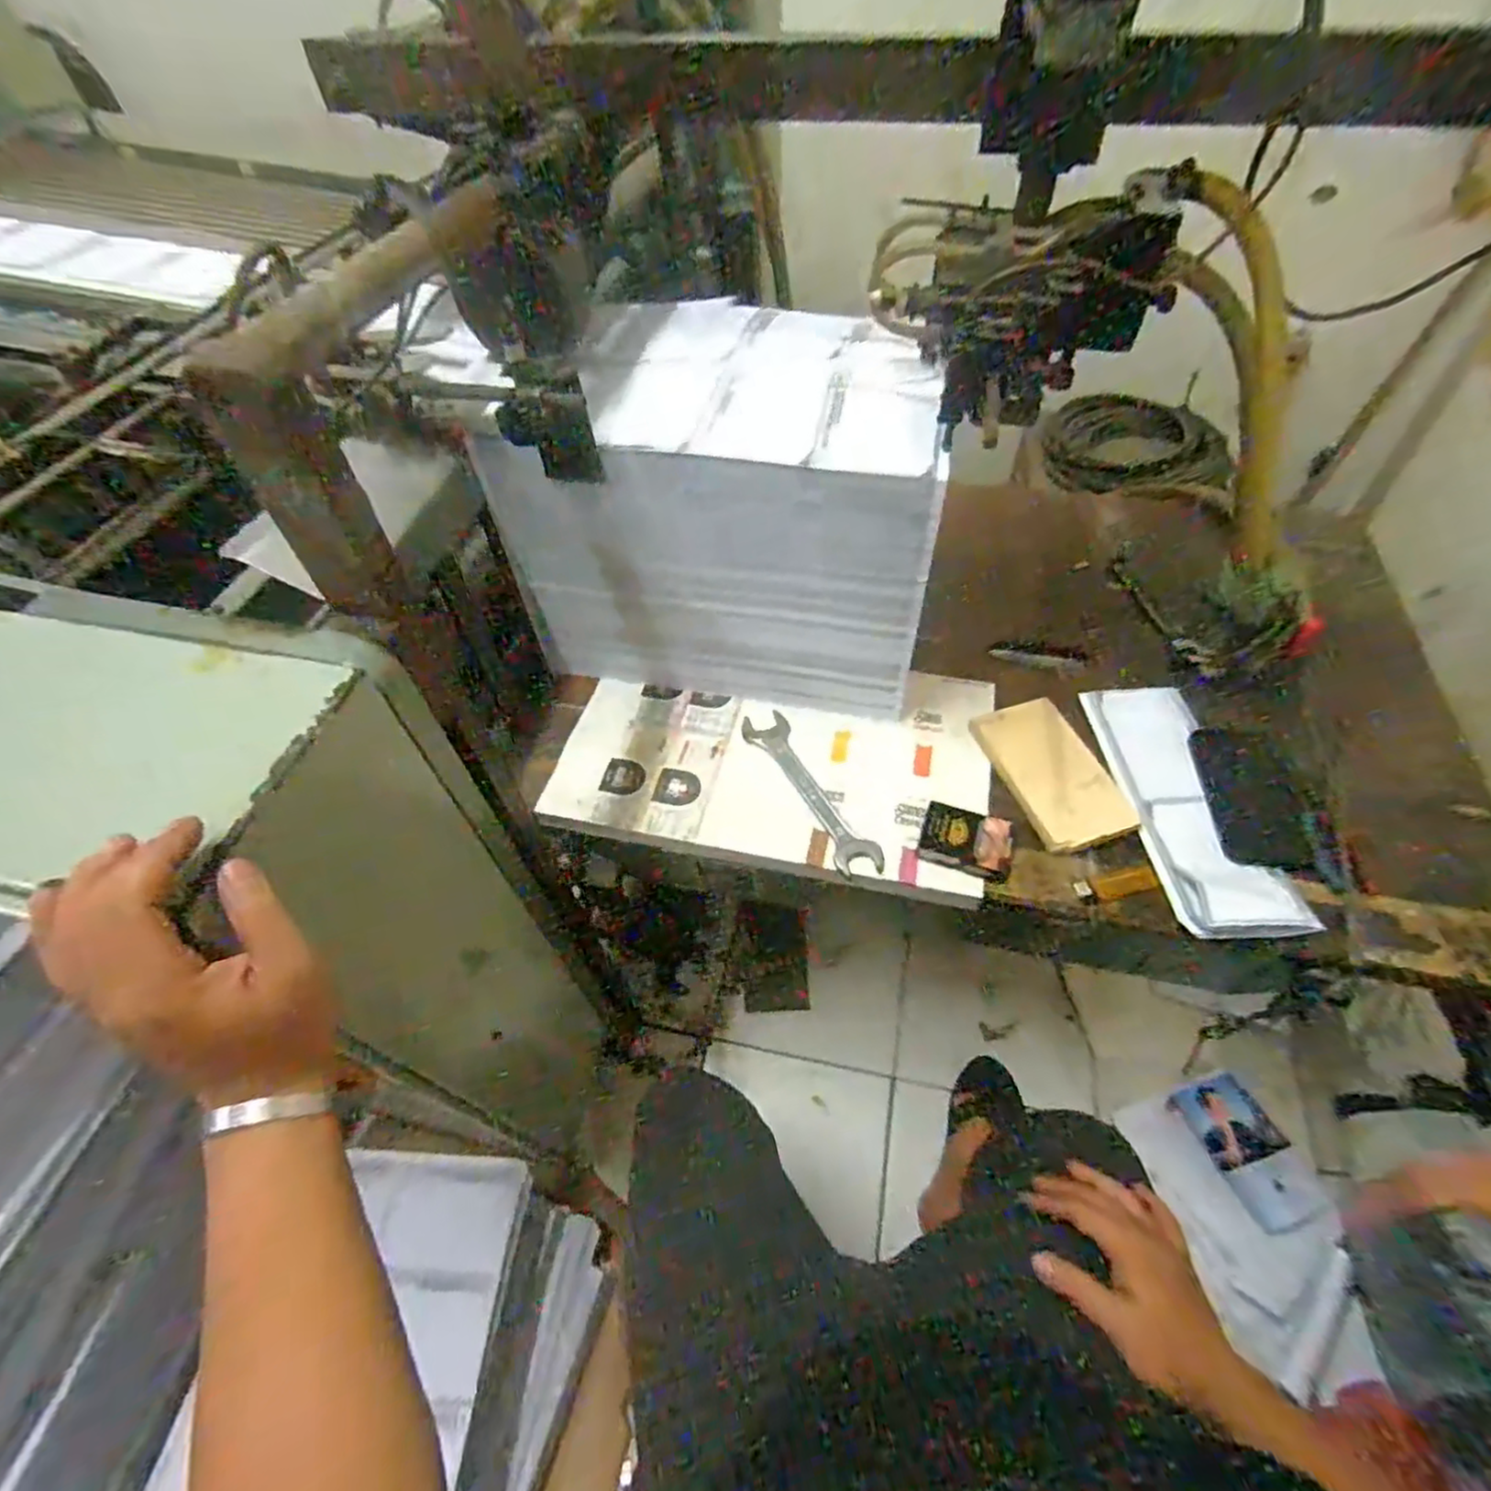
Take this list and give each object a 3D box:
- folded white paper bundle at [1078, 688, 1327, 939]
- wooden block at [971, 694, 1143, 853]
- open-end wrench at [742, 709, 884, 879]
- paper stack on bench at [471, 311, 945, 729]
[{"bbox_3d":[0.472,0.057,0.745,0.112,0.024,0.305,-3,53,0],"label":"folded white paper bundle"},{"bbox_3d":[0.347,0.027,0.777,0.109,0.019,0.192,-16,54,-9],"label":"wooden block"},{"bbox_3d":[0.072,0.049,0.785,0.051,0.006,0.237,-24,56,-15],"label":"open-end wrench"},{"bbox_3d":[-0.011,-0.268,0.811,0.433,0.351,0.281,9,54,9],"label":"paper stack on bench"}]

